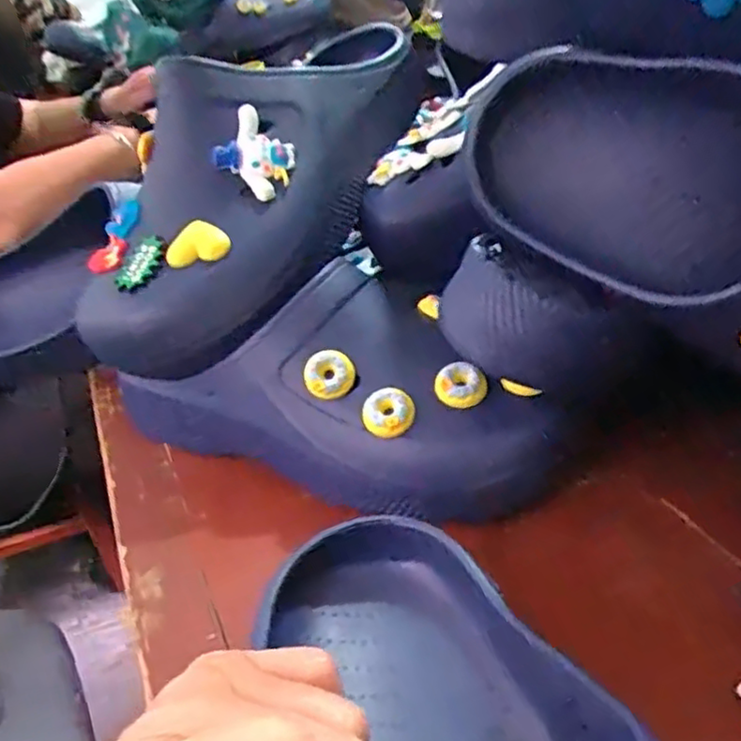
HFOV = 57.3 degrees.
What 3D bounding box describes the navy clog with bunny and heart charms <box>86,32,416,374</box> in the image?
[{"bbox_3d":[-0.062,-0.126,0.392,0.127,0.093,0.290,22,71,38],"label":"navy clog with bunny and heart charms"}]

